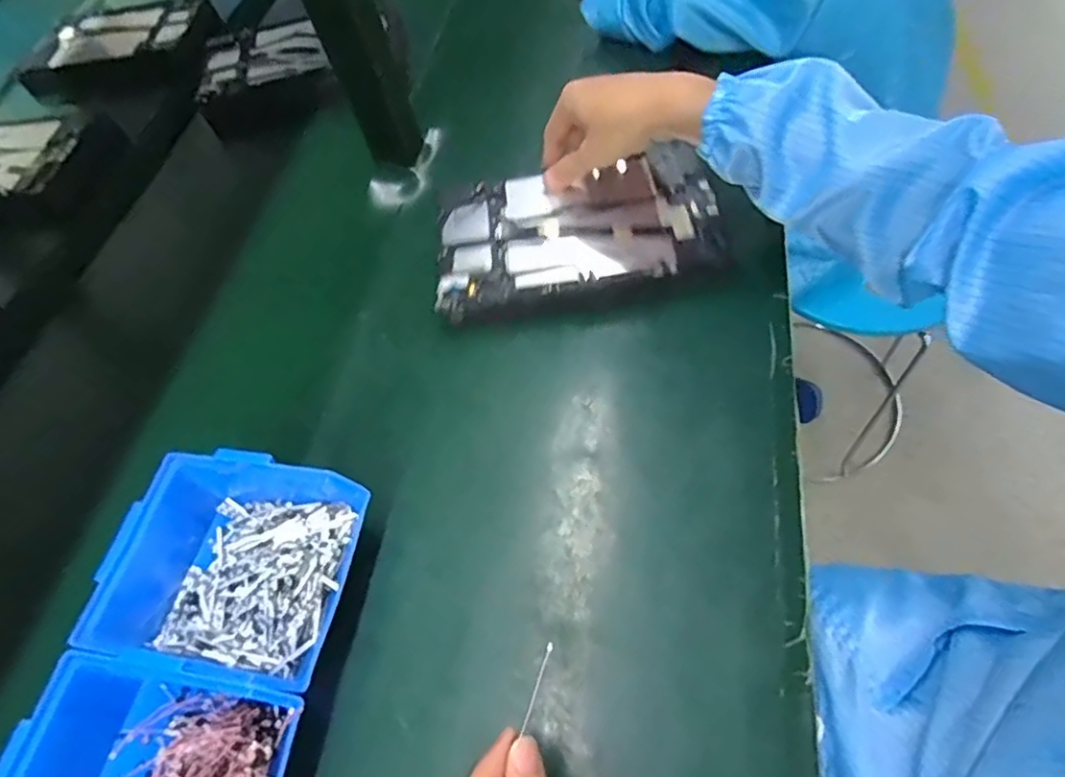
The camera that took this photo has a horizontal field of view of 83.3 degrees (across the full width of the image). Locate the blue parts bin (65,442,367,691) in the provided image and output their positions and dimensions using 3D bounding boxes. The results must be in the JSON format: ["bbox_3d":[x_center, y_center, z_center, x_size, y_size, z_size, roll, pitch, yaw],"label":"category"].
[{"bbox_3d":[-0.192,0.113,0.383,0.153,0.064,0.127,5,59,13],"label":"blue parts bin"}]

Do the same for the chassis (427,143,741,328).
[{"bbox_3d":[0.037,-0.135,0.517,0.235,0.034,0.155,-8,62,-1],"label":"chassis"}]

